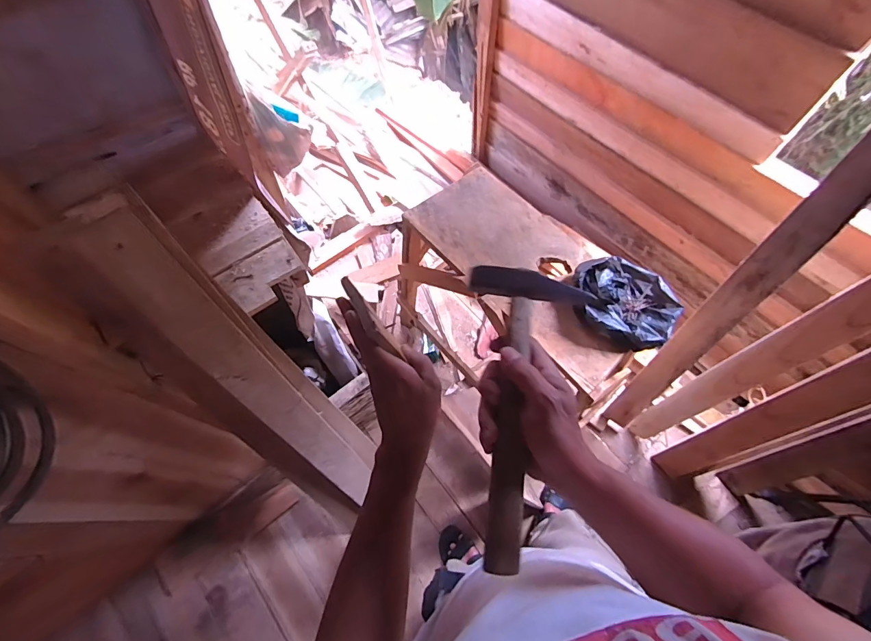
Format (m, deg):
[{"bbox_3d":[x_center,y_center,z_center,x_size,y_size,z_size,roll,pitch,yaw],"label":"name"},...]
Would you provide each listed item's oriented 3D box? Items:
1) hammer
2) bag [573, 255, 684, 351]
[{"bbox_3d":[0.075,0.077,0.347,0.108,0.024,0.252,6,76,5],"label":"hammer"},{"bbox_3d":[0.456,-0.042,0.956,0.241,0.108,0.204,5,65,4],"label":"bag"}]

